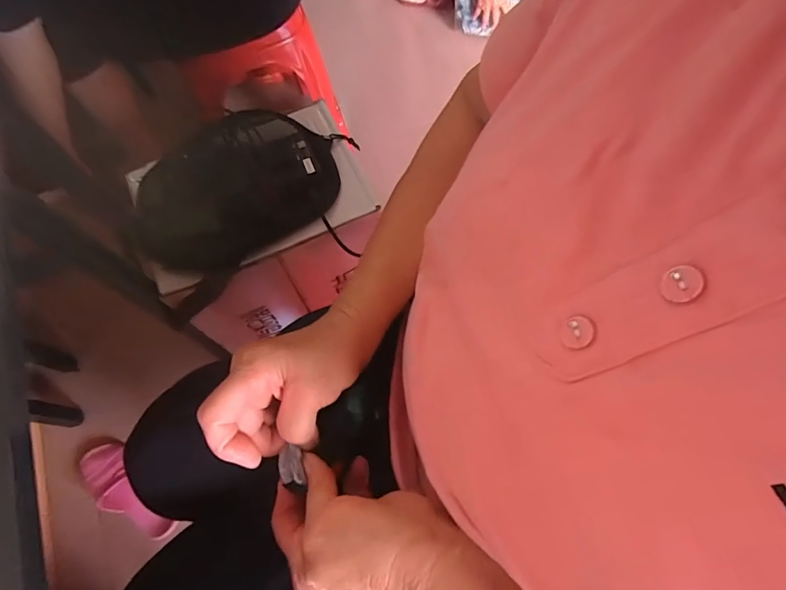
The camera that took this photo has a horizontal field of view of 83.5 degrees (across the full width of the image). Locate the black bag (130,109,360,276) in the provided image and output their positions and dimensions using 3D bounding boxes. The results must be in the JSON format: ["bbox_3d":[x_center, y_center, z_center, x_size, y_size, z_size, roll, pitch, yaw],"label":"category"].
[{"bbox_3d":[-0.214,-0.160,0.624,0.309,0.056,0.209,-27,69,-10],"label":"black bag"}]

